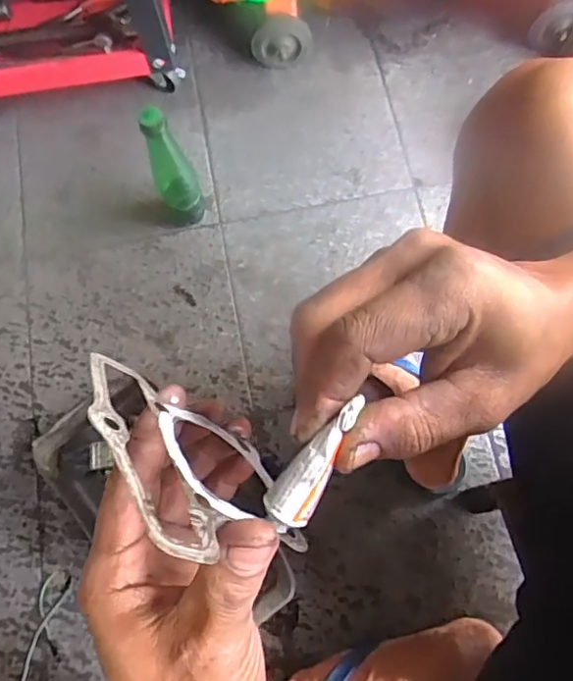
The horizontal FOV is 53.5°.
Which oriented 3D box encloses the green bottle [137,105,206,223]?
[{"bbox_3d":[-0.154,-0.239,0.765,0.059,0.220,0.068,-22,73,-5],"label":"green bottle"}]

